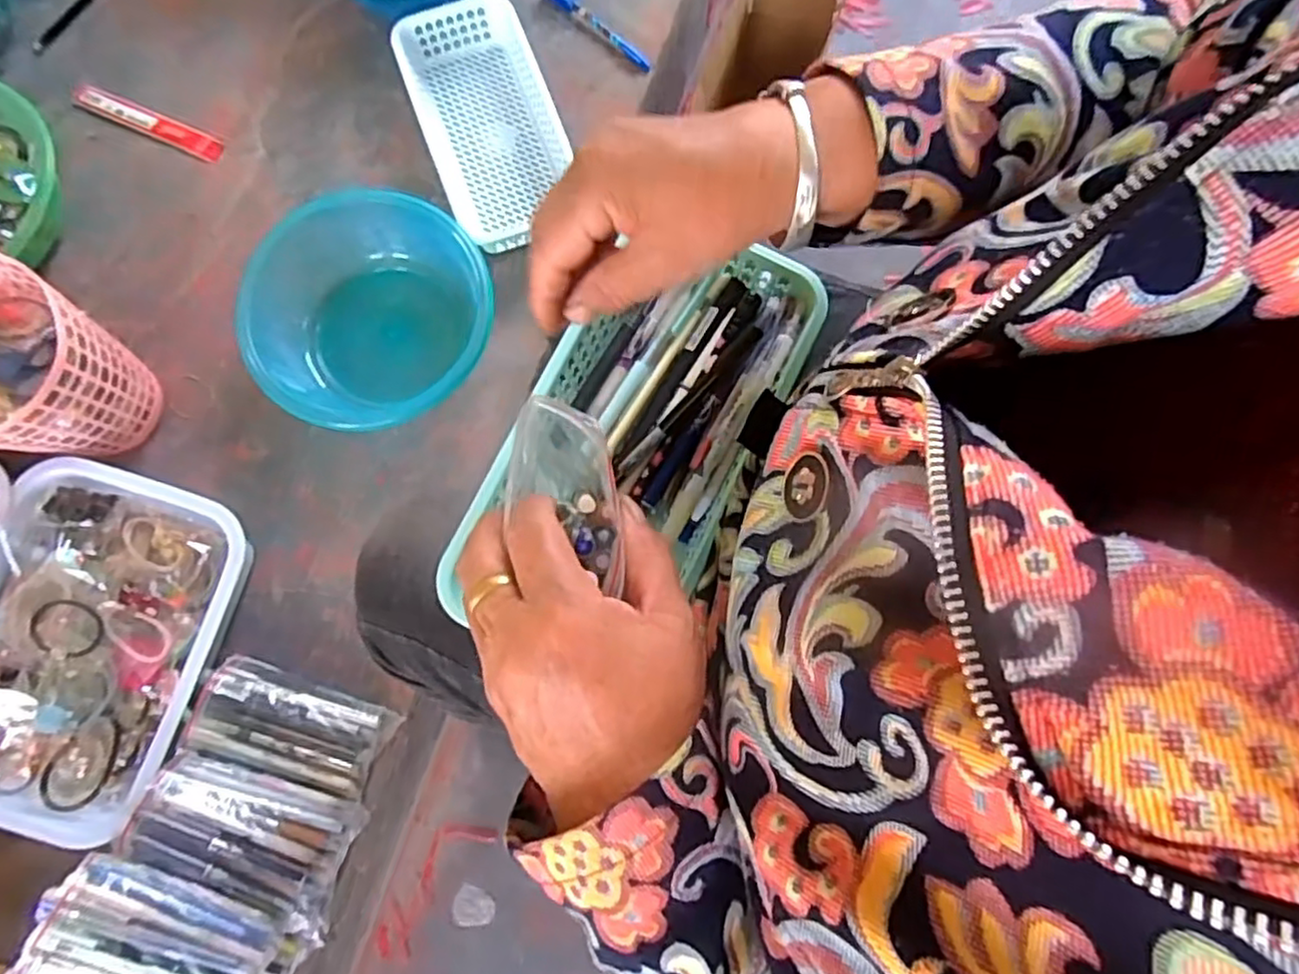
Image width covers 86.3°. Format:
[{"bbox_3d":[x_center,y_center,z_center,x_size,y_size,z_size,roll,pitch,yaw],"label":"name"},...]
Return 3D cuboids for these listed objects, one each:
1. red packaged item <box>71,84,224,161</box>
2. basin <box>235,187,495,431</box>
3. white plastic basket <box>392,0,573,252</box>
[{"bbox_3d":[-0.534,-0.388,0.737,0.181,0.008,0.027,23,79,6],"label":"red packaged item"},{"bbox_3d":[-0.257,-0.160,0.653,0.224,0.091,0.193,-41,80,-7],"label":"basin"},{"bbox_3d":[-0.165,-0.380,0.720,0.136,0.046,0.259,-21,78,-3],"label":"white plastic basket"}]

